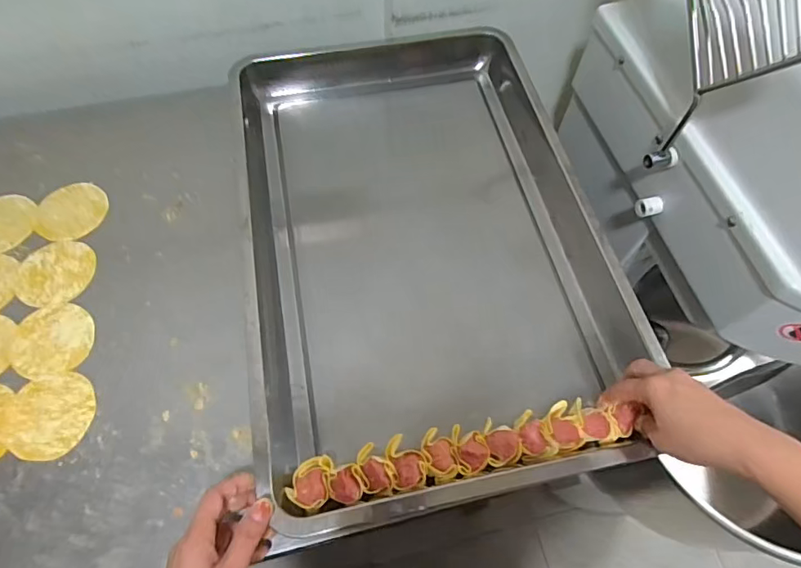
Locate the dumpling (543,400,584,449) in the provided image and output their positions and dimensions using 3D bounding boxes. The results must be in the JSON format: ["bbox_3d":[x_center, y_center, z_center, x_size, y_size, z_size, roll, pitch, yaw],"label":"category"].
[{"bbox_3d":[0.148,0.139,0.460,0.031,0.037,0.040,-19,64,-10],"label":"dumpling"}]

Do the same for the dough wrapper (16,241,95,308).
[{"bbox_3d":[-0.388,-0.014,0.544,0.076,0.005,0.082,5,59,-8],"label":"dough wrapper"}]

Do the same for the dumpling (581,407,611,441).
[{"bbox_3d":[0.182,0.136,0.460,0.027,0.028,0.029,-3,63,-2],"label":"dumpling"}]

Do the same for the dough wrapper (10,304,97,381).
[{"bbox_3d":[-0.366,0.057,0.506,0.078,0.007,0.078,-7,65,-7],"label":"dough wrapper"}]

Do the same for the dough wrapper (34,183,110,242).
[{"bbox_3d":[-0.402,-0.088,0.587,0.084,0.004,0.085,0,58,1],"label":"dough wrapper"}]

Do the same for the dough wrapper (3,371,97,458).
[{"bbox_3d":[-0.342,0.128,0.472,0.076,0.006,0.082,2,62,-4],"label":"dough wrapper"}]

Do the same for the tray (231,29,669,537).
[{"bbox_3d":[0.019,-0.077,0.565,0.382,0.068,0.603,-9,63,-7],"label":"tray"}]

